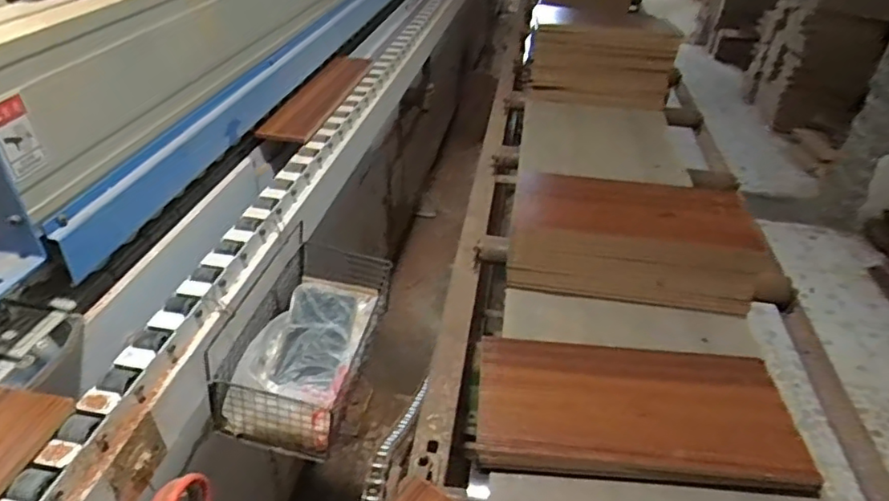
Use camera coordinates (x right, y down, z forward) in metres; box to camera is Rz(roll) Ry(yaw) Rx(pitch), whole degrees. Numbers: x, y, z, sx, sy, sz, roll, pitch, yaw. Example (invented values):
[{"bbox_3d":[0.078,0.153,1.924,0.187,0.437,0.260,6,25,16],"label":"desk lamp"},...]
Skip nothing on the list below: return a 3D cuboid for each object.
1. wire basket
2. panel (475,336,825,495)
[{"bbox_3d":[-0.159,0.100,0.721,0.129,0.106,0.273,9,36,6],"label":"wire basket"},{"bbox_3d":[0.242,0.197,0.754,0.391,0.022,0.207,5,36,1],"label":"panel"}]

